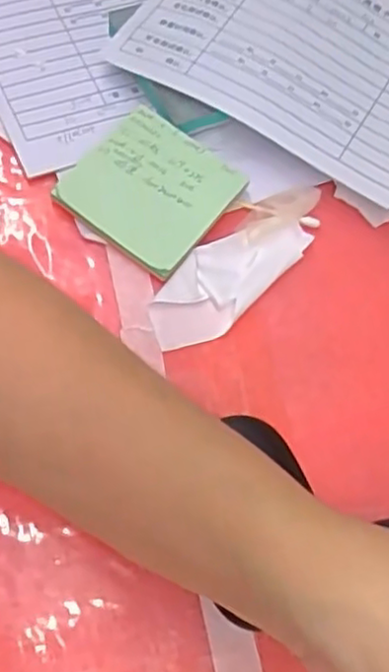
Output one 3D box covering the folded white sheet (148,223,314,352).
[{"bbox_3d":[0.017,-0.032,0.364,0.039,0.009,0.101,42,69,12],"label":"folded white sheet"}]

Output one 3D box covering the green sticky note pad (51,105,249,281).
[{"bbox_3d":[-0.024,-0.081,0.372,0.077,0.006,0.077,37,68,10],"label":"green sticky note pad"}]

